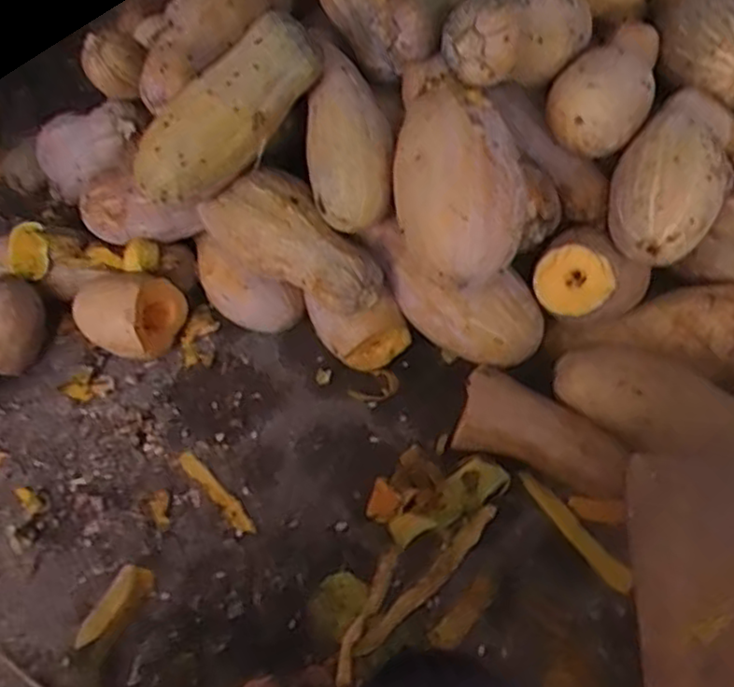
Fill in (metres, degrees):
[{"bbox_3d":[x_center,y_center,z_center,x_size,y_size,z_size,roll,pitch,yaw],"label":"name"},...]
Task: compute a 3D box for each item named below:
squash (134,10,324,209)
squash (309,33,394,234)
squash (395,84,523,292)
[{"bbox_3d":[-0.180,-0.284,0.906,0.278,0.126,0.110,-44,55,8],"label":"squash"},{"bbox_3d":[-0.023,-0.251,0.906,0.103,0.112,0.207,-6,94,1],"label":"squash"},{"bbox_3d":[0.108,-0.186,0.842,0.147,0.121,0.224,-4,51,1],"label":"squash"}]

